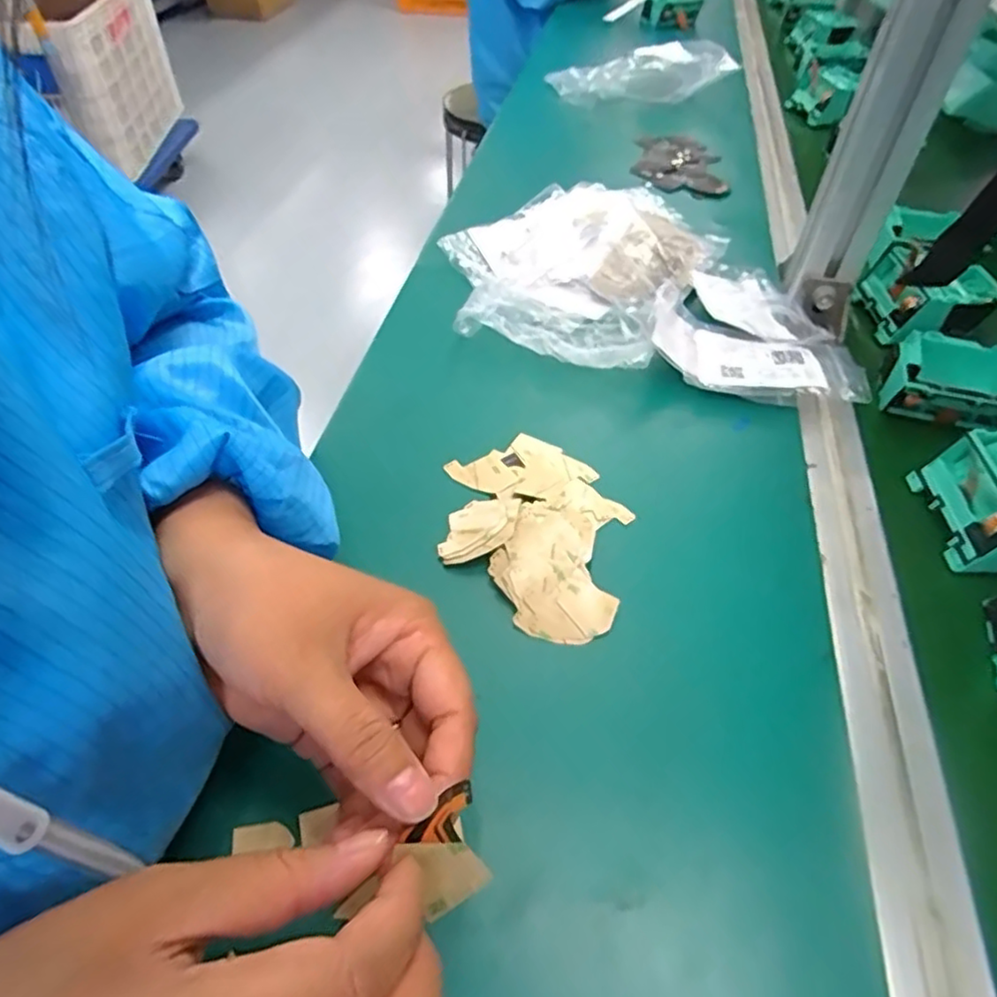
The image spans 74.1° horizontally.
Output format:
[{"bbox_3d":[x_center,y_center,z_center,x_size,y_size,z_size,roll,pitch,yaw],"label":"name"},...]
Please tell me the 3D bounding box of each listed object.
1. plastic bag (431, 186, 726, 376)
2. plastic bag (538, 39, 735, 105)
[{"bbox_3d":[0.060,-0.200,0.533,0.204,0.041,0.260,22,48,20],"label":"plastic bag"},{"bbox_3d":[0.175,-0.529,0.820,0.206,0.047,0.098,-8,46,-10],"label":"plastic bag"}]

